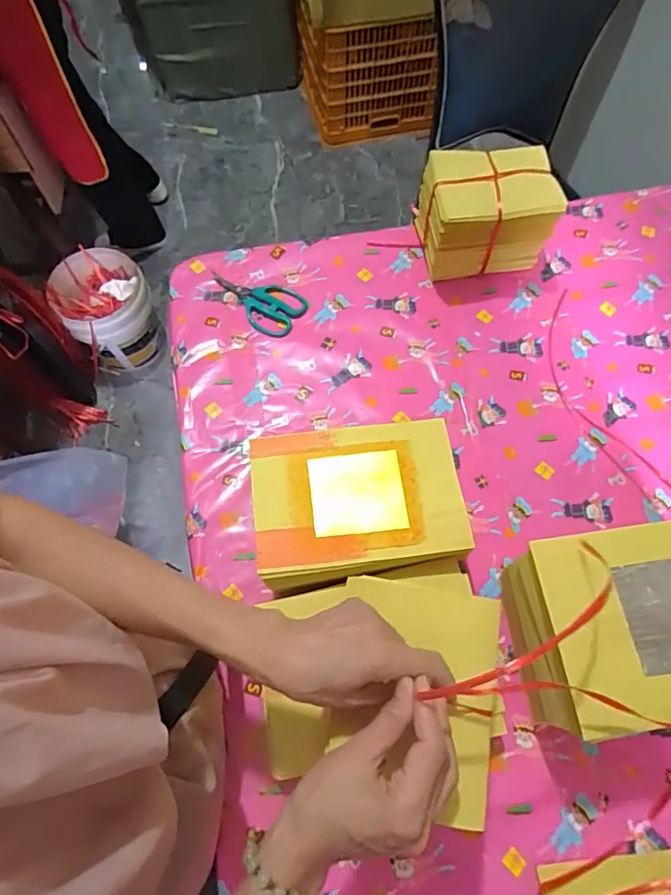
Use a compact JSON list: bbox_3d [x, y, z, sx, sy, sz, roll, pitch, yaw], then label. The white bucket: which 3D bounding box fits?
[{"bbox_3d":[-0.655,-0.395,1.533,0.250,0.288,0.256,0,68,0],"label":"white bucket"}]

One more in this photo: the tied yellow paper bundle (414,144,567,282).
[{"bbox_3d":[0.215,-0.336,0.757,0.171,0.138,0.118,-7,69,-2],"label":"tied yellow paper bundle"}]

